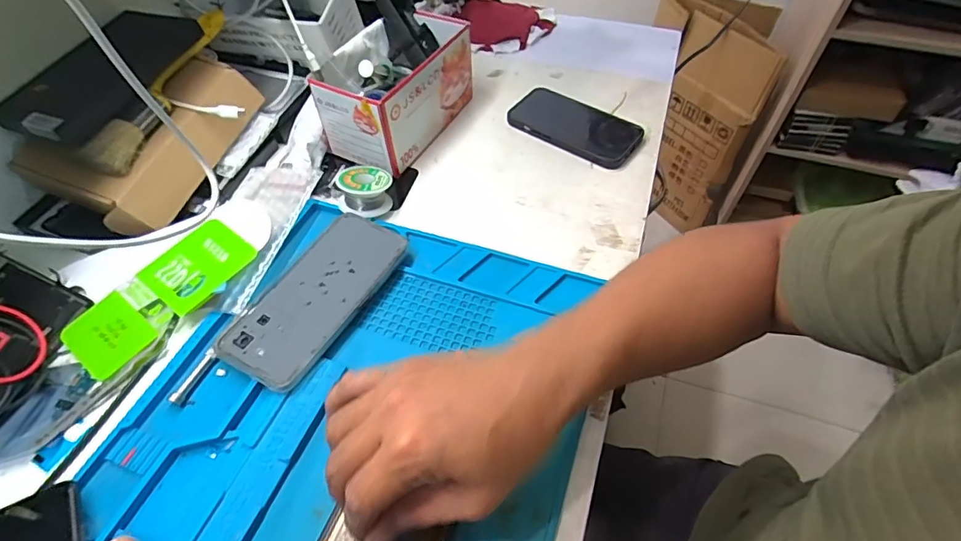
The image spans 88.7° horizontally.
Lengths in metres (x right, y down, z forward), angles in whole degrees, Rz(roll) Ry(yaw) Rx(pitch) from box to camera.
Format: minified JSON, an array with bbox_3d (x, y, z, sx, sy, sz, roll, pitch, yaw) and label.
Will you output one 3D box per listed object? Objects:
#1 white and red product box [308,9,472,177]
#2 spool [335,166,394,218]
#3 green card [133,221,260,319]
[{"bbox_3d":[-0.091,-0.205,0.553,0.100,0.090,0.179,21,55,16],"label":"white and red product box"},{"bbox_3d":[-0.116,-0.081,0.496,0.052,0.034,0.053,0,52,0],"label":"spool"},{"bbox_3d":[-0.249,-0.005,0.437,0.071,0.007,0.083,32,62,17],"label":"green card"}]

